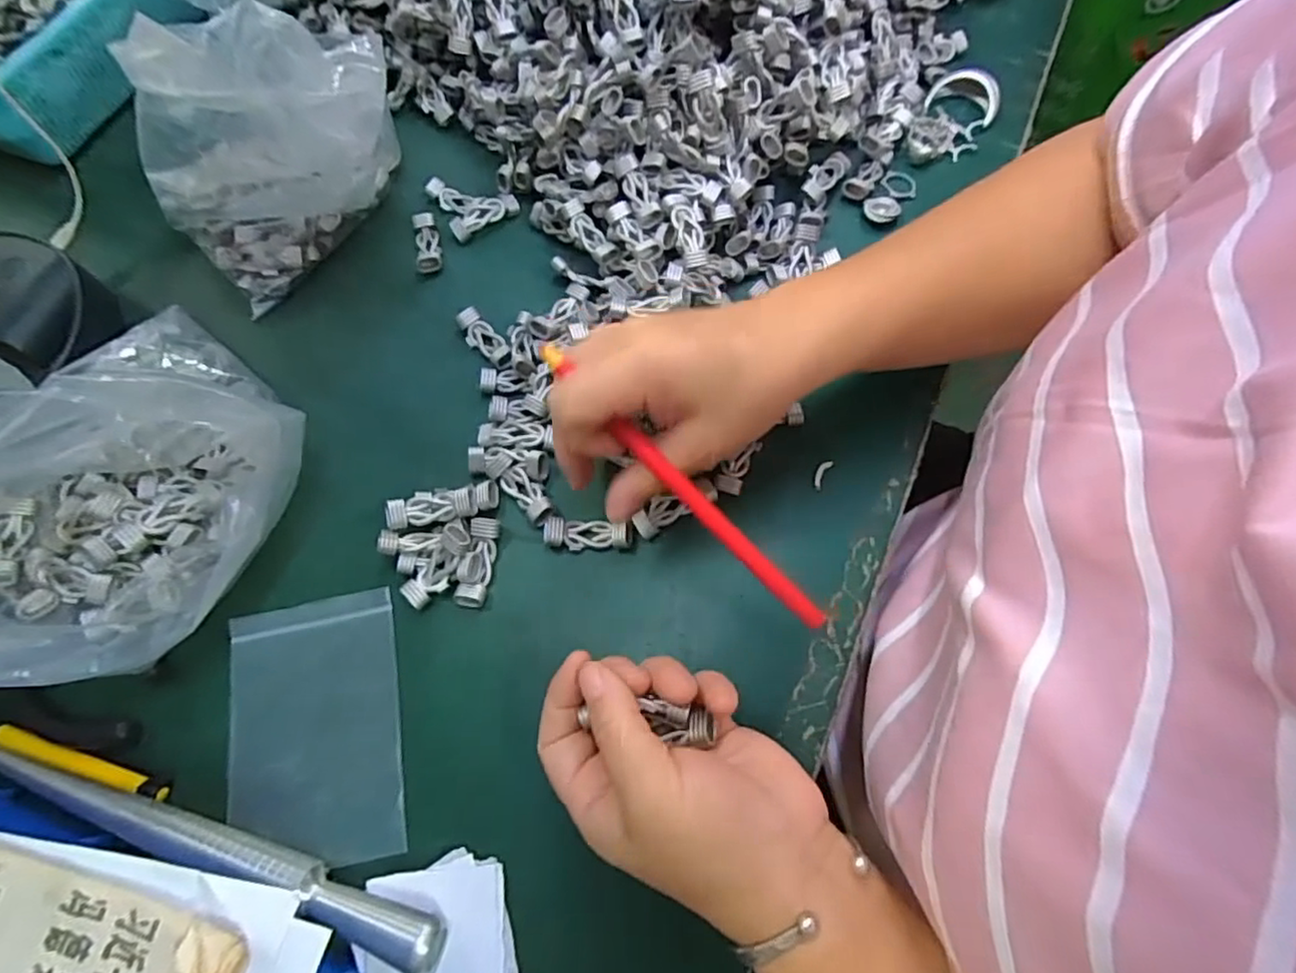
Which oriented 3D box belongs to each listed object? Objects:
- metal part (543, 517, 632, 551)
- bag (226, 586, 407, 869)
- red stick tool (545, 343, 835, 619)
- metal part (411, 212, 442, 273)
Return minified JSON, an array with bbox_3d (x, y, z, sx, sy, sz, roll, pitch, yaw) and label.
[{"bbox_3d":[-0.031,0.025,0.333,0.045,0.011,0.016,-1,69,3],"label":"metal part"},{"bbox_3d":[-0.159,0.114,0.305,0.078,0.007,0.119,-11,67,-6],"label":"bag"},{"bbox_3d":[0.014,-0.001,0.279,0.168,0.010,0.009,45,77,0],"label":"red stick tool"},{"bbox_3d":[-0.141,-0.156,0.409,0.016,0.008,0.043,-11,69,-1],"label":"metal part"}]

